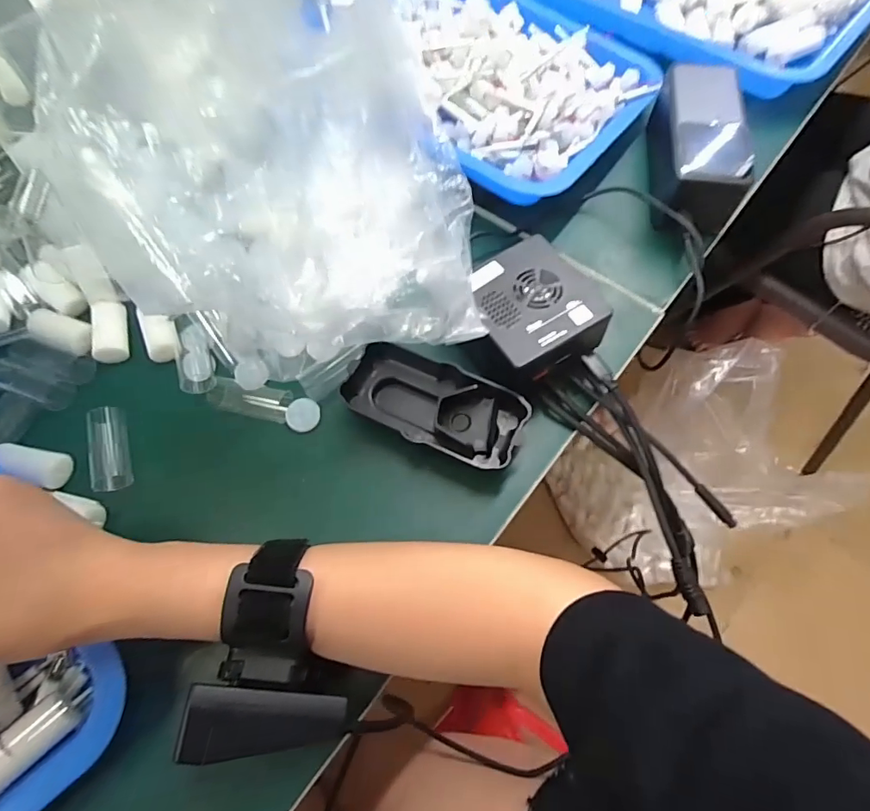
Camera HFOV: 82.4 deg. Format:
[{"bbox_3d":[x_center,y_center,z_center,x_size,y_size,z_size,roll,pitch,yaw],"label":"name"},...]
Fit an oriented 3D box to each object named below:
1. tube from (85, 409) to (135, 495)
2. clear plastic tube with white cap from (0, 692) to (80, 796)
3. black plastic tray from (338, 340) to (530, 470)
[{"bbox_3d":[-0.201,0.025,0.306,0.019,0.016,0.053,-15,65,-6],"label":"tube"},{"bbox_3d":[-0.195,0.160,0.227,0.021,0.016,0.052,40,72,18],"label":"clear plastic tube with white cap"},{"bbox_3d":[0.000,-0.001,0.307,0.109,0.018,0.053,19,66,10],"label":"black plastic tray"}]

